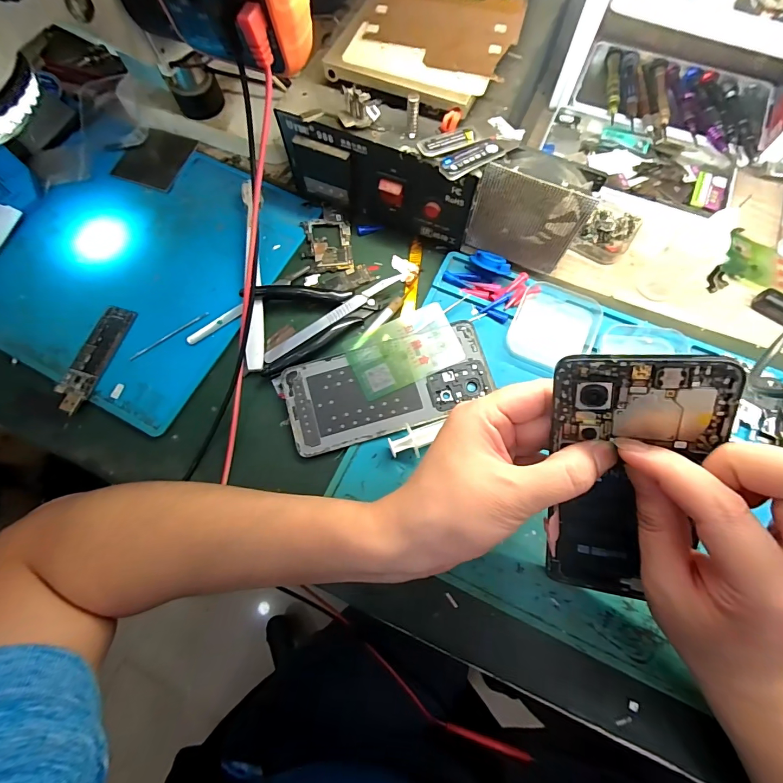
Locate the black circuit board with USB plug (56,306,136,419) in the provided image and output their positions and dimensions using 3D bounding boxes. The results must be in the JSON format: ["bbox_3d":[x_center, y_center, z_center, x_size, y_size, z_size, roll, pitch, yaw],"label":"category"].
[{"bbox_3d":[-0.244,-0.029,0.309,0.027,0.008,0.092,18,73,7],"label":"black circuit board with USB plug"}]

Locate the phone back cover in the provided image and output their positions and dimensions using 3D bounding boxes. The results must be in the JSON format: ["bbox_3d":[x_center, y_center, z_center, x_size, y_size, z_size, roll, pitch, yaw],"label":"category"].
[{"bbox_3d":[-0.002,-0.004,0.298,0.158,0.008,0.069,-16,72,-4],"label":"phone back cover"}]

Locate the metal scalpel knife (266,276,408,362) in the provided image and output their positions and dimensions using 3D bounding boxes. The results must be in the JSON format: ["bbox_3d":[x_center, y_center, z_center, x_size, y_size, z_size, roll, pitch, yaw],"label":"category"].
[{"bbox_3d":[-0.046,-0.065,0.322,0.137,0.007,0.013,-35,74,-10],"label":"metal scalpel knife"}]

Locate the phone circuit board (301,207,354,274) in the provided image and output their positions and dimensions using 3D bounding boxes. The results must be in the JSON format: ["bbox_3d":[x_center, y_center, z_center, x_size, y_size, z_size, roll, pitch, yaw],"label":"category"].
[{"bbox_3d":[-0.058,-0.137,0.347,0.044,0.005,0.067,-4,72,0],"label":"phone circuit board"}]

